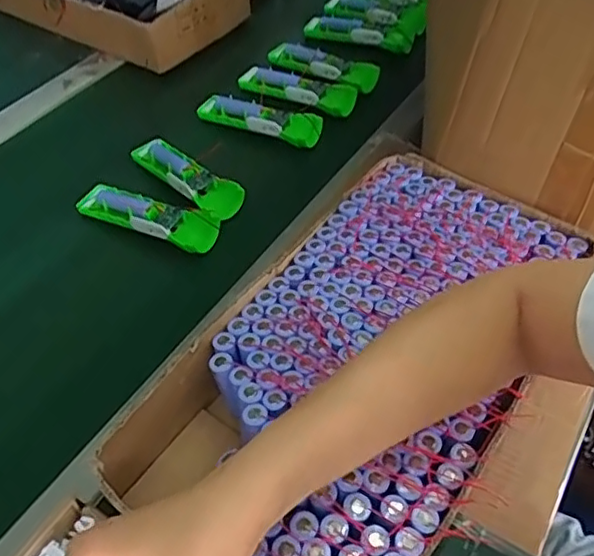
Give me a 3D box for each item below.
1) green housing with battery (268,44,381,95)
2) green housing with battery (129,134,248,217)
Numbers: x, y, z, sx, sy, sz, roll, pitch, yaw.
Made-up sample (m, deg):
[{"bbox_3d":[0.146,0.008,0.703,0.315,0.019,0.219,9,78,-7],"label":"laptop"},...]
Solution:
[{"bbox_3d":[0.032,-0.291,0.826,0.159,0.024,0.039,24,55,19],"label":"green housing with battery"},{"bbox_3d":[-0.127,-0.120,0.705,0.152,0.020,0.050,38,61,27],"label":"green housing with battery"}]

